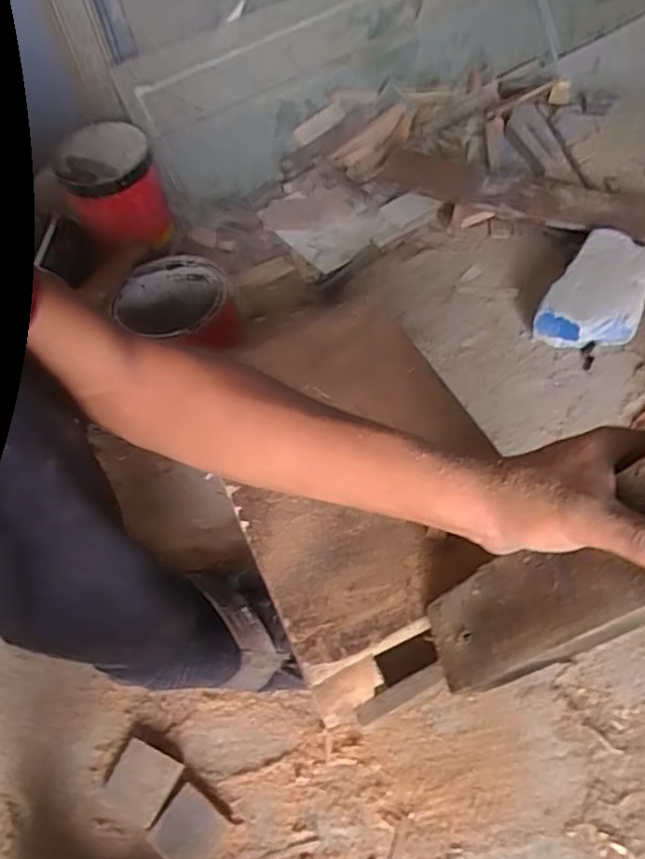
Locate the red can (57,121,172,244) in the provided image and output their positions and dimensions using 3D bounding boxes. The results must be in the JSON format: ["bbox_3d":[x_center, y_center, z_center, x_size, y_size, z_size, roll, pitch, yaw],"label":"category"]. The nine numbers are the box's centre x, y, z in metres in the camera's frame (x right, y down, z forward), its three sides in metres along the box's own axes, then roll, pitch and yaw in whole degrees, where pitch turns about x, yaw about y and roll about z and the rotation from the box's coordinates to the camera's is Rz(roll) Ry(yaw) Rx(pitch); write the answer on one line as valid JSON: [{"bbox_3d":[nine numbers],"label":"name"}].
[{"bbox_3d":[-0.336,-0.388,0.965,0.145,0.130,0.161,-17,56,-6],"label":"red can"}]

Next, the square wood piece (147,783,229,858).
[{"bbox_3d":[-0.121,0.367,0.541,0.055,0.017,0.054,28,63,22],"label":"square wood piece"}]

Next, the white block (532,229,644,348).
[{"bbox_3d":[0.394,-0.196,0.841,0.126,0.061,0.205,28,63,22],"label":"white block"}]

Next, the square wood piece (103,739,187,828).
[{"bbox_3d":[-0.174,0.339,0.568,0.063,0.017,0.059,19,59,17],"label":"square wood piece"}]

